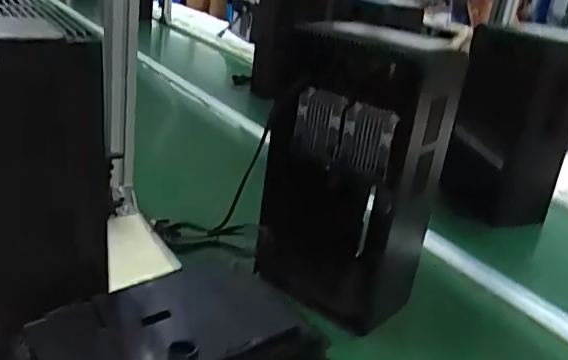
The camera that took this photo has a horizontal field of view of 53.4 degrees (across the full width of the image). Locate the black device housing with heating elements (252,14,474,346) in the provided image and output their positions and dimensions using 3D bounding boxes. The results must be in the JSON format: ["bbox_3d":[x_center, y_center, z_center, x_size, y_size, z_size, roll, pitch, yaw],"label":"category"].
[{"bbox_3d":[0.086,-0.011,0.734,0.213,0.345,0.138,23,27,33],"label":"black device housing with heating elements"}]

